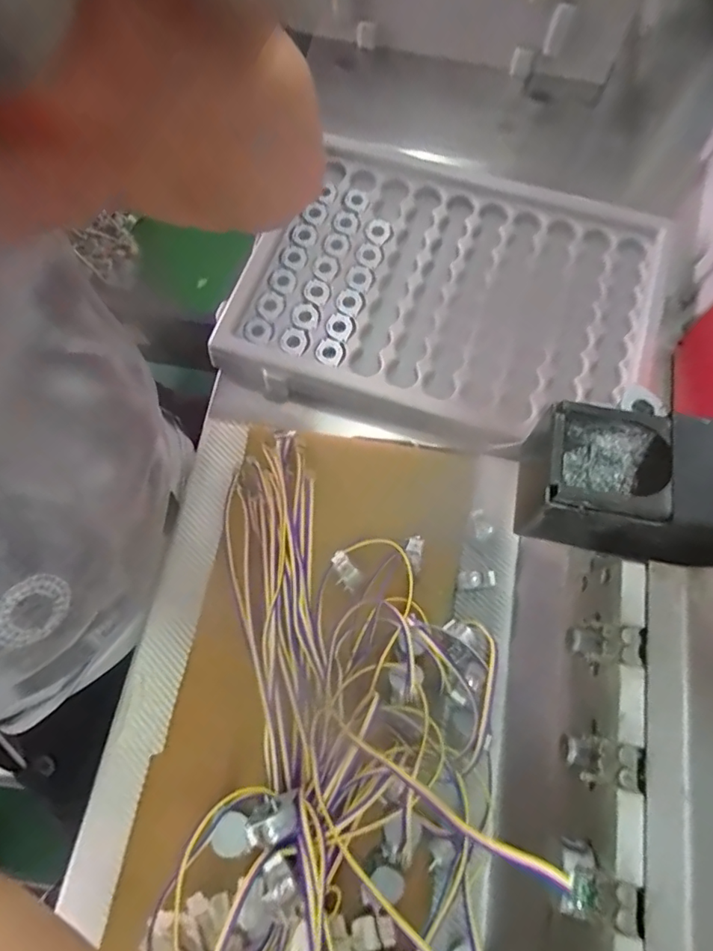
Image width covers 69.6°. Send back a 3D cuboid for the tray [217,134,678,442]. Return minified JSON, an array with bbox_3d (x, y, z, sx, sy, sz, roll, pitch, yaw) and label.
[{"bbox_3d":[0.082,-0.177,0.512,0.386,0.051,0.321,24,73,9],"label":"tray"}]

